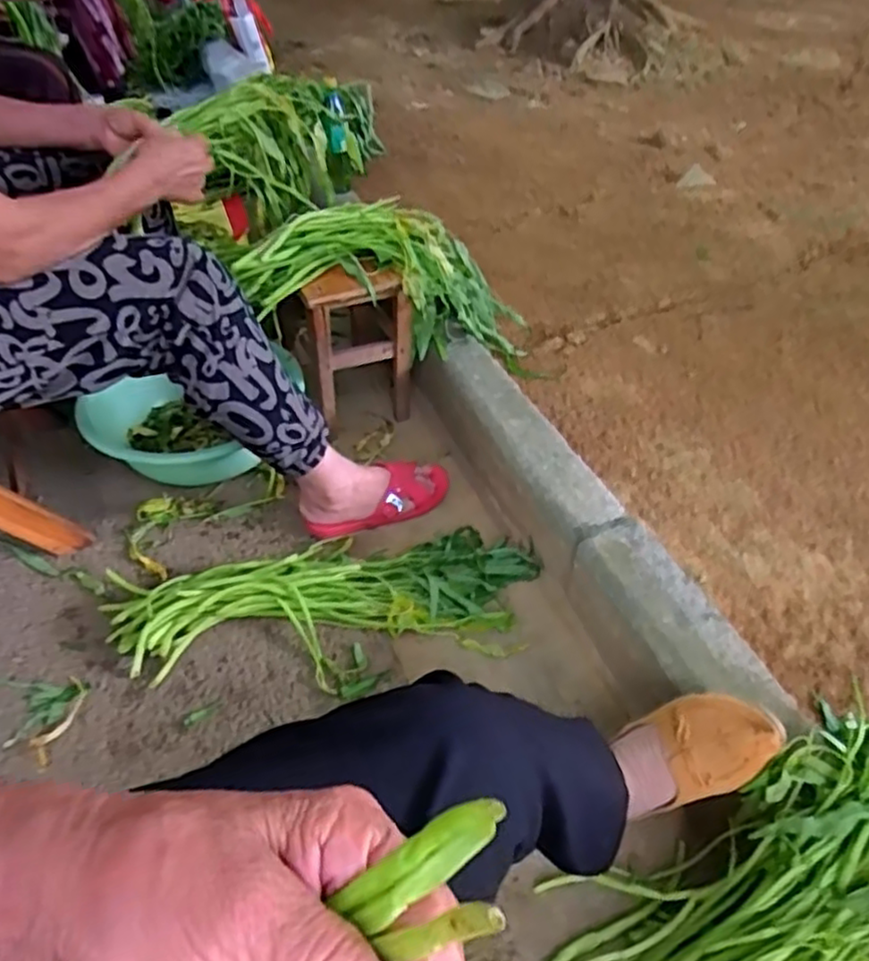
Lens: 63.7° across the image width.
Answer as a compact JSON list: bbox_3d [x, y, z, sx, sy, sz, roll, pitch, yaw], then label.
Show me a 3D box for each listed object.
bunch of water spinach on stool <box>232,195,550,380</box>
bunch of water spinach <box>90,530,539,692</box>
[{"bbox_3d":[-0.047,-0.325,1.151,0.538,0.193,0.168,10,36,-30],"label":"bunch of water spinach on stool"},{"bbox_3d":[-0.147,0.148,0.951,0.589,0.040,0.222,-1,43,-3],"label":"bunch of water spinach"}]

